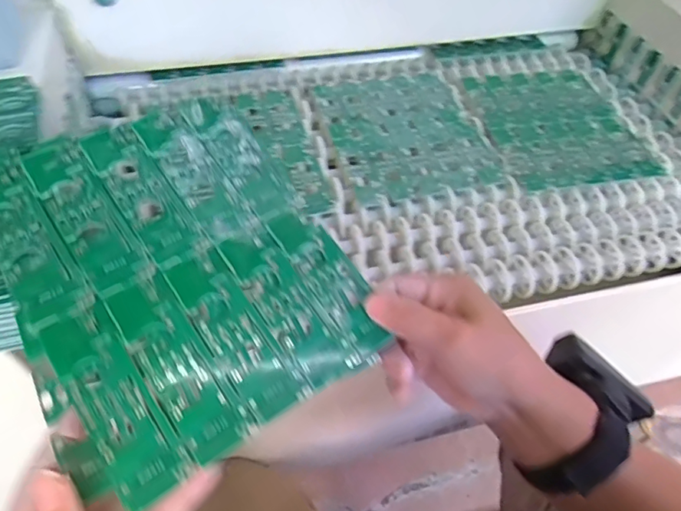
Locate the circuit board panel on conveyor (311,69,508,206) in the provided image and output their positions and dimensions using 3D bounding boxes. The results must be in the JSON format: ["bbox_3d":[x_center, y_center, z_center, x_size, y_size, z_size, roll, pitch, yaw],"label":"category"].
[{"bbox_3d":[0.073,-0.151,0.598,0.171,0.009,0.222,-11,52,-12],"label":"circuit board panel on conveyor"}]

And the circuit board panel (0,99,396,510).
[{"bbox_3d":[-0.093,0.003,0.296,0.169,0.004,0.208,-26,70,-26],"label":"circuit board panel"}]

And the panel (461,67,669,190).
[{"bbox_3d":[0.259,-0.164,0.620,0.176,0.012,0.216,-5,51,-8],"label":"panel"}]

